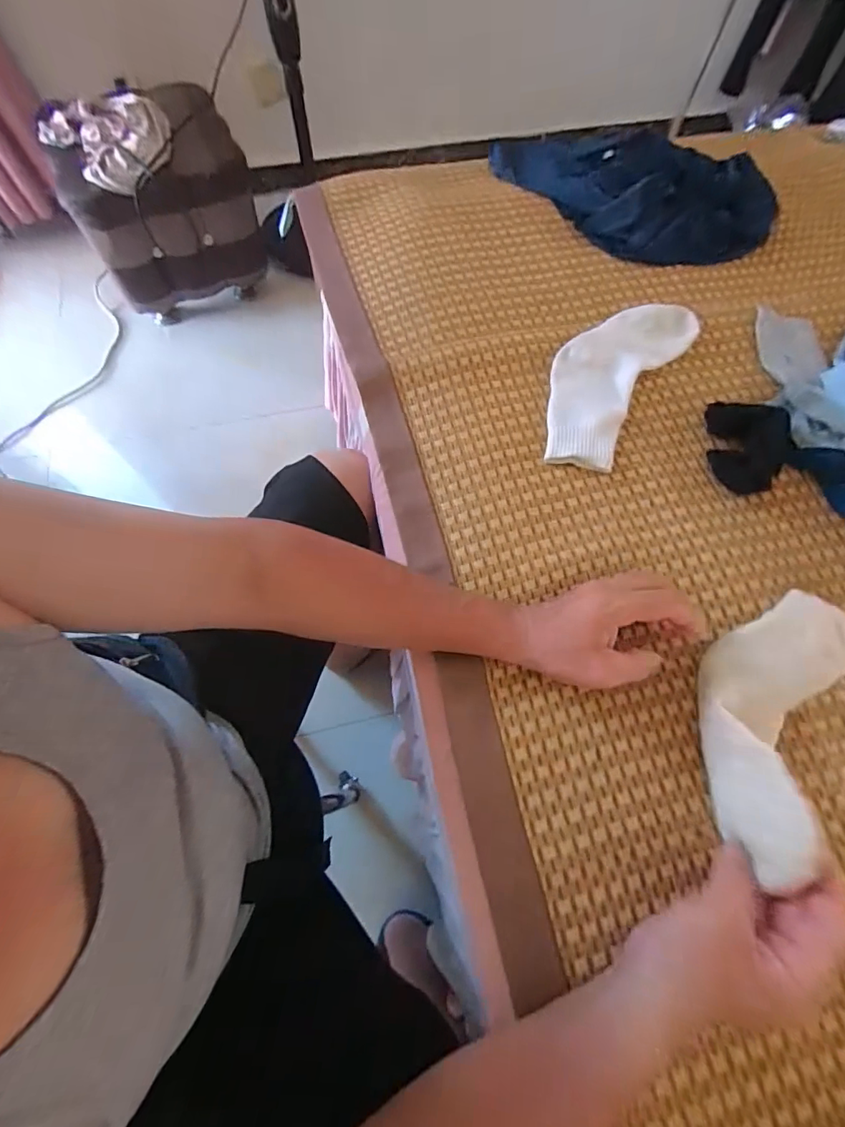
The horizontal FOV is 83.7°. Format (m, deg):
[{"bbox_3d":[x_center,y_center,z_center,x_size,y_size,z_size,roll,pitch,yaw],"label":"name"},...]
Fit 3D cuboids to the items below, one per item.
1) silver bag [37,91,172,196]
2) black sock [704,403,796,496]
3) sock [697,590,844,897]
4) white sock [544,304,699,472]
[{"bbox_3d":[-0.694,-0.963,1.064,0.246,0.075,0.241,42,73,15],"label":"silver bag"},{"bbox_3d":[0.352,-0.127,0.506,0.075,0.027,0.109,6,69,2],"label":"black sock"},{"bbox_3d":[0.275,0.119,0.375,0.092,0.044,0.238,29,62,11],"label":"sock"},{"bbox_3d":[0.213,-0.218,0.546,0.114,0.023,0.260,33,72,12],"label":"white sock"}]

